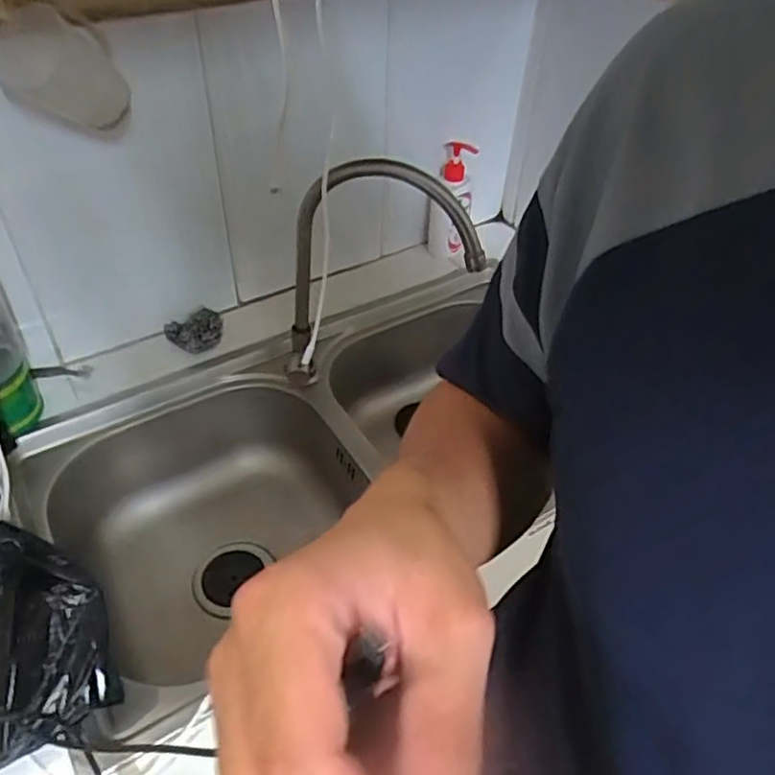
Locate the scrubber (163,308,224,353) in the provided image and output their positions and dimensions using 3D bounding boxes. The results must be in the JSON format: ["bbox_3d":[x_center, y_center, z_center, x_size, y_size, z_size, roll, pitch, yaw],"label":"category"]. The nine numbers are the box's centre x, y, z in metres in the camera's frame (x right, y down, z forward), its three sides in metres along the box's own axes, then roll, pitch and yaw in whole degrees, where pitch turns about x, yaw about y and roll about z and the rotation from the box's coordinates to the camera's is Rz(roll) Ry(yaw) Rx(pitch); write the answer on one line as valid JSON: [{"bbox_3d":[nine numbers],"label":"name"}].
[{"bbox_3d":[-0.260,-0.074,0.908,0.076,0.055,0.042,-4,45,-7],"label":"scrubber"}]

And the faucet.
[{"bbox_3d":[-0.016,-0.110,0.757,0.228,0.321,0.070,13,45,10],"label":"faucet"}]

